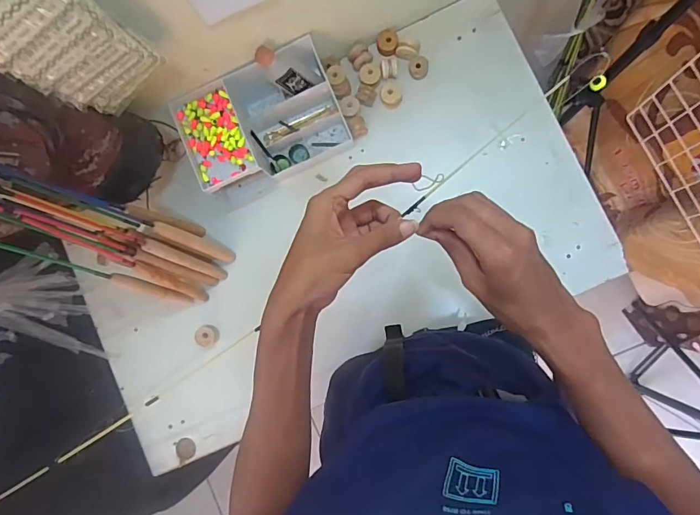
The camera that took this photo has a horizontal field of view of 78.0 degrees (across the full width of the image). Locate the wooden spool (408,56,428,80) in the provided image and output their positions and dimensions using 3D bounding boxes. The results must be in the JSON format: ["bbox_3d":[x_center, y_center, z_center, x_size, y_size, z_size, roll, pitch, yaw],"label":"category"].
[{"bbox_3d":[0.109,-0.302,0.689,0.030,0.022,0.030,3,87,6],"label":"wooden spool"}]

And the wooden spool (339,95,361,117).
[{"bbox_3d":[0.000,-0.242,0.692,0.031,0.018,0.035,-22,85,4],"label":"wooden spool"}]

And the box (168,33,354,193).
[{"bbox_3d":[-0.135,-0.207,0.669,0.227,0.108,0.157,-26,85,4],"label":"box"}]

